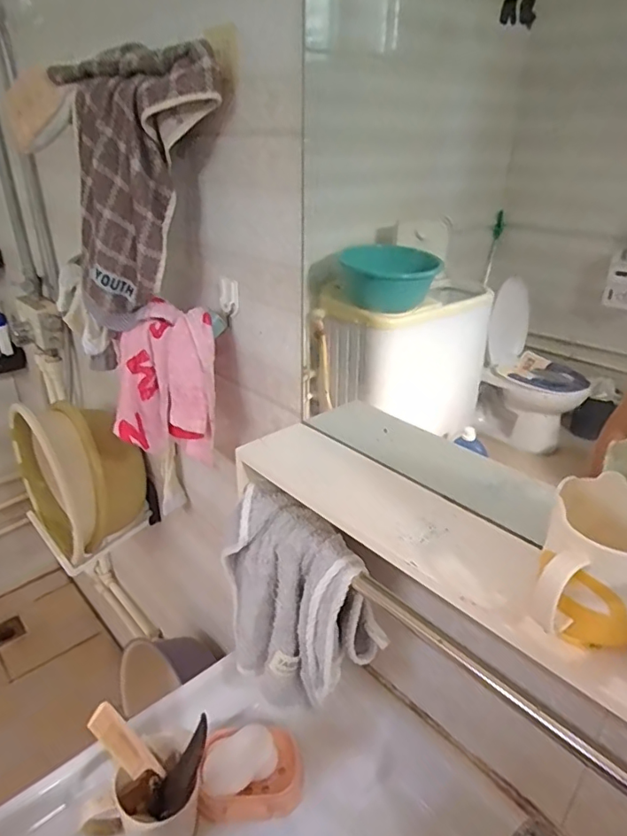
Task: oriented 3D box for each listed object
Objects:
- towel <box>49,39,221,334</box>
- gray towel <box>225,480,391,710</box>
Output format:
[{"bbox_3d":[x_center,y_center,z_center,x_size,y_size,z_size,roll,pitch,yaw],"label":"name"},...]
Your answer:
[{"bbox_3d":[-0.203,-0.267,0.626,0.247,0.304,0.045,3,15,32],"label":"towel"},{"bbox_3d":[-0.020,0.202,0.607,0.109,0.221,0.178,-16,31,-28],"label":"gray towel"}]

